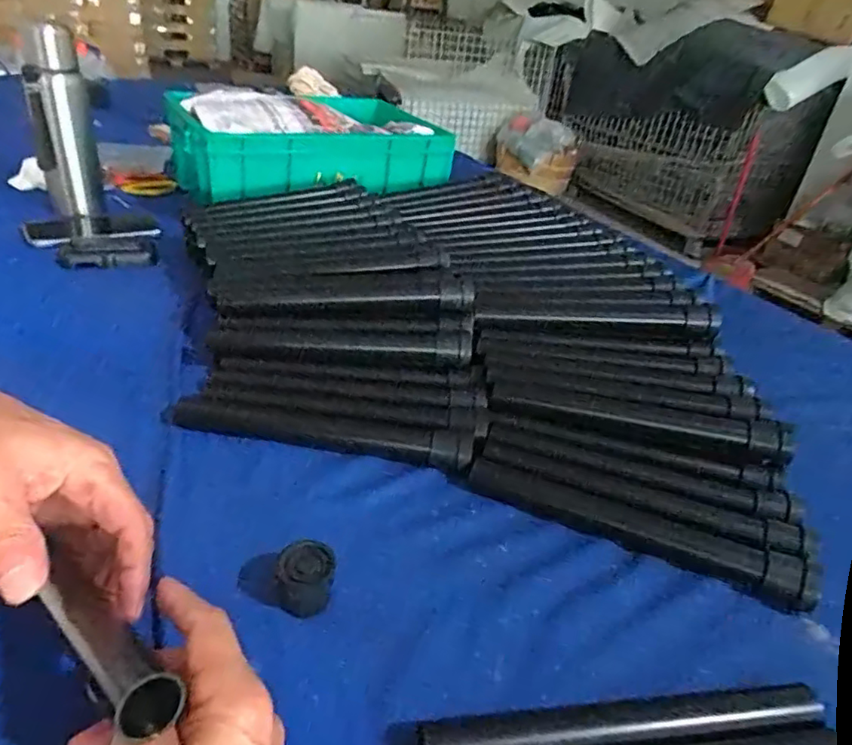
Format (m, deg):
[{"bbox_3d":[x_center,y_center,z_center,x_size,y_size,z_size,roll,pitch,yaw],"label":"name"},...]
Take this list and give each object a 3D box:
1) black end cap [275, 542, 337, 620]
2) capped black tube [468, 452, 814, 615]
[{"bbox_3d":[-0.075,0.129,0.367,0.035,0.030,0.037,5,31,-3],"label":"black end cap"},{"bbox_3d":[0.149,0.112,0.438,0.244,0.027,0.026,19,33,18],"label":"capped black tube"}]

